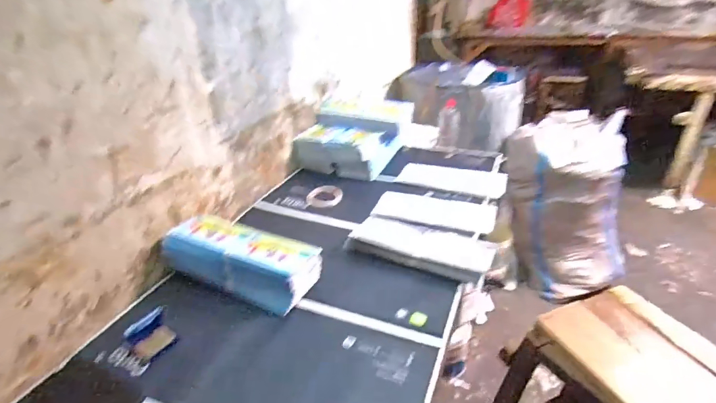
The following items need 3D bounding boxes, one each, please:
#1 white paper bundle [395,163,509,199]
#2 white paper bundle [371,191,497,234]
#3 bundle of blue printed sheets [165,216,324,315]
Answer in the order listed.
[{"bbox_3d":[0.288,-0.070,1.237,0.317,0.023,0.133,11,32,22],"label":"white paper bundle"},{"bbox_3d":[0.206,0.025,1.086,0.314,0.016,0.134,9,31,18],"label":"white paper bundle"},{"bbox_3d":[-0.259,0.118,0.865,0.324,0.089,0.139,11,32,22],"label":"bundle of blue printed sheets"}]

